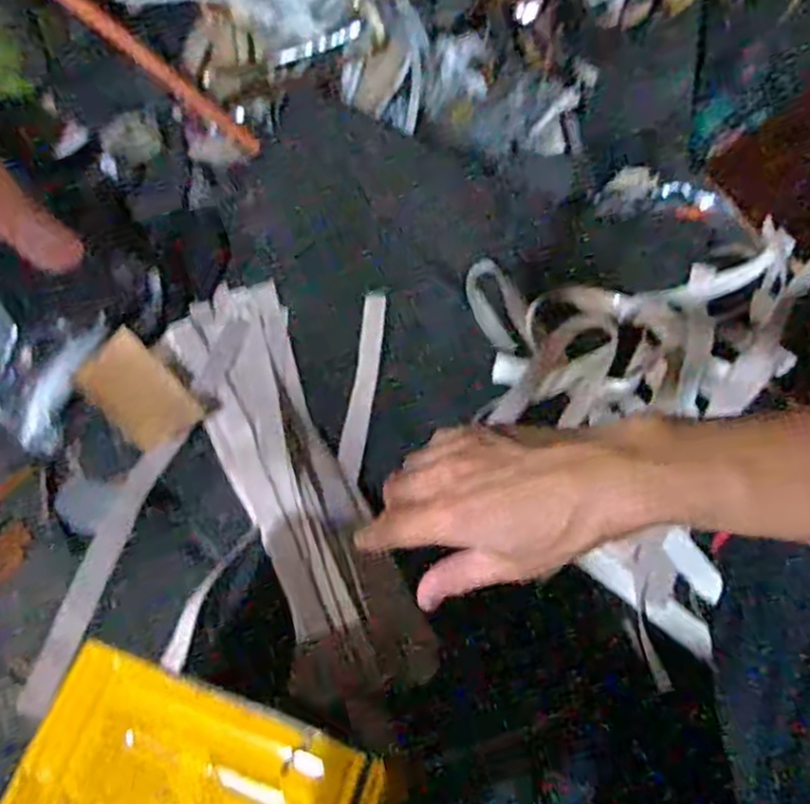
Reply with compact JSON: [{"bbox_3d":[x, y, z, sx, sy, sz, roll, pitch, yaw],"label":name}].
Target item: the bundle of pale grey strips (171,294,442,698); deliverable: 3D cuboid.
[{"bbox_3d":[-0.130,0.059,0.788,0.127,0.038,0.515,-22,56,-11],"label":"bundle of pale grey strips"}]

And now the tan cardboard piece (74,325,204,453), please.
[{"bbox_3d":[-0.311,-0.013,0.868,0.150,0.009,0.083,43,72,11],"label":"tan cardboard piece"}]

